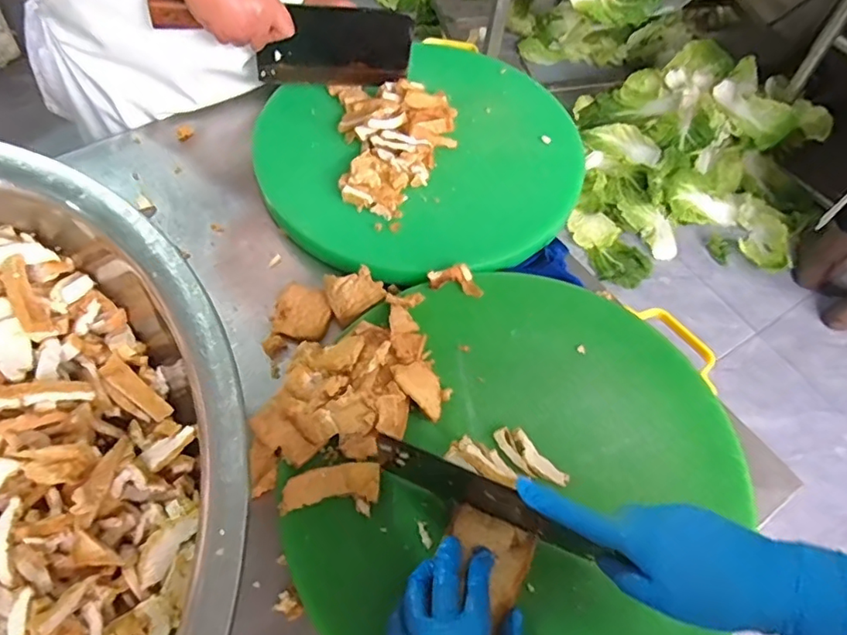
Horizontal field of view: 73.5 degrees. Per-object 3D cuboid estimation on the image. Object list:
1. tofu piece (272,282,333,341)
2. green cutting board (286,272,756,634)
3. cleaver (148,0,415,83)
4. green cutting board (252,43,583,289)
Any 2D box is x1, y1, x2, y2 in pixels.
[{"bbox_3d":[-0.129,-0.007,0.599,0.061,0.012,0.061,1,59,-2],"label":"tofu piece"},{"bbox_3d":[0.098,0.129,0.503,0.356,0.020,0.387,12,59,4],"label":"green cutting board"},{"bbox_3d":[-0.156,-0.333,0.682,0.288,0.115,0.023,-8,60,-8],"label":"cleaver"},{"bbox_3d":[0.001,-0.206,0.703,0.393,0.034,0.359,-24,63,-16],"label":"green cutting board"}]

